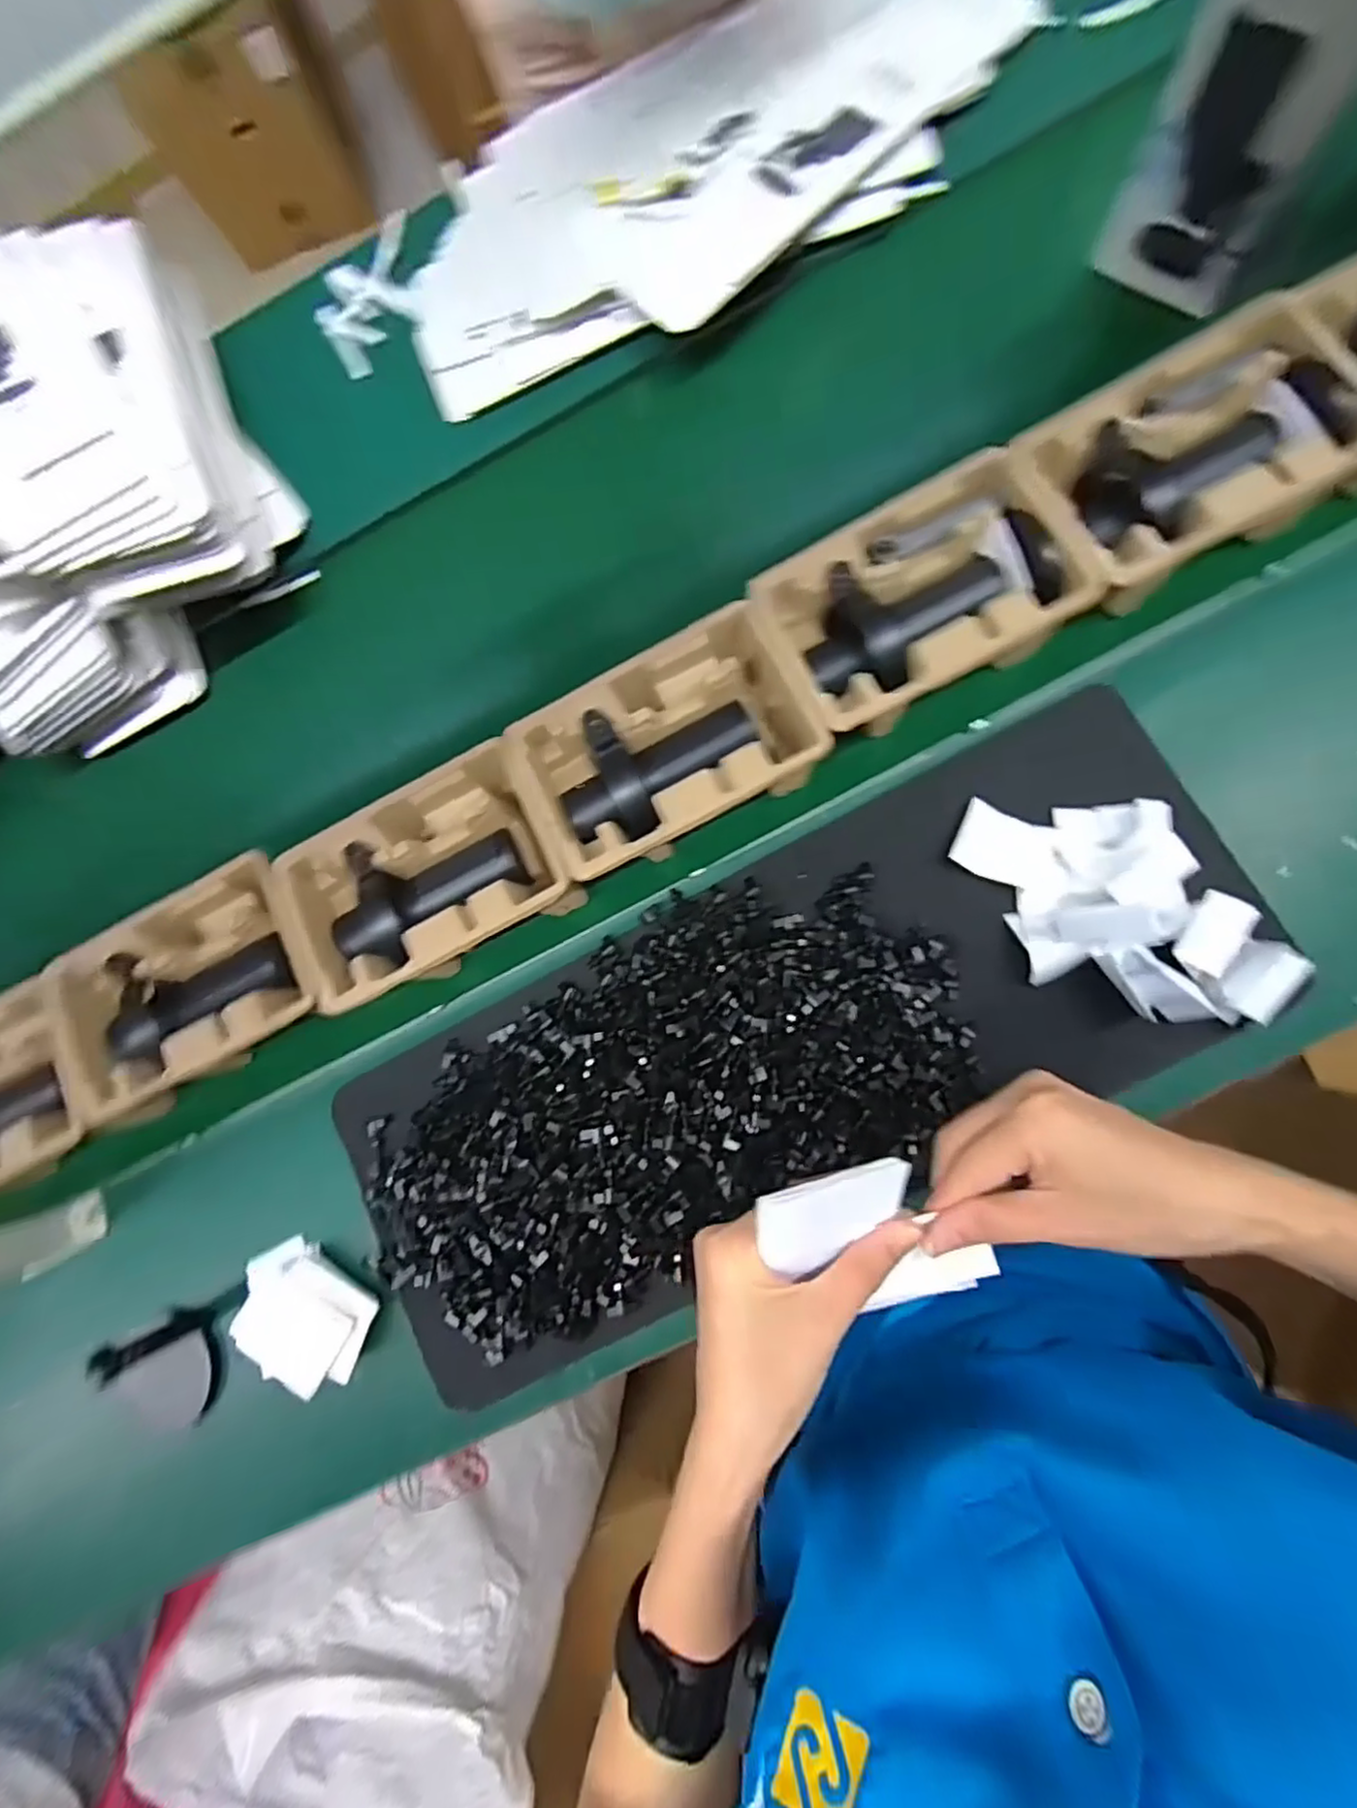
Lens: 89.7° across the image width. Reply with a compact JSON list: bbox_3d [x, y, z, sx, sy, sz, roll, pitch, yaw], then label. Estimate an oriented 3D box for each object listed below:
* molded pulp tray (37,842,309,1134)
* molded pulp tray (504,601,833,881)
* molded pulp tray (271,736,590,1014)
[{"bbox_3d":[-0.418,0.073,0.590,0.232,0.058,0.155,-26,81,2],"label":"molded pulp tray"},{"bbox_3d":[-0.009,-0.125,0.562,0.226,0.065,0.154,-27,81,2],"label":"molded pulp tray"},{"bbox_3d":[-0.210,-0.018,0.578,0.226,0.075,0.155,-28,81,2],"label":"molded pulp tray"}]

